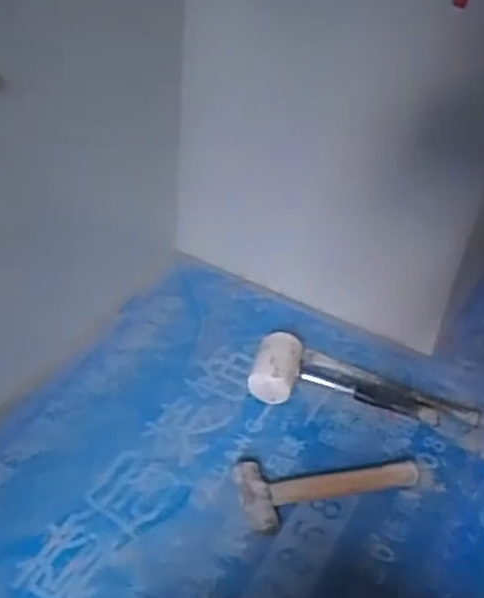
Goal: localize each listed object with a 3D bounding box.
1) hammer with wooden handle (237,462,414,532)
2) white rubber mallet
[{"bbox_3d":[0.118,0.252,1.073,0.257,0.040,0.107,-9,43,-16],"label":"hammer with wooden handle"},{"bbox_3d":[0.191,0.118,1.200,0.354,0.072,0.110,6,41,0],"label":"white rubber mallet"}]

